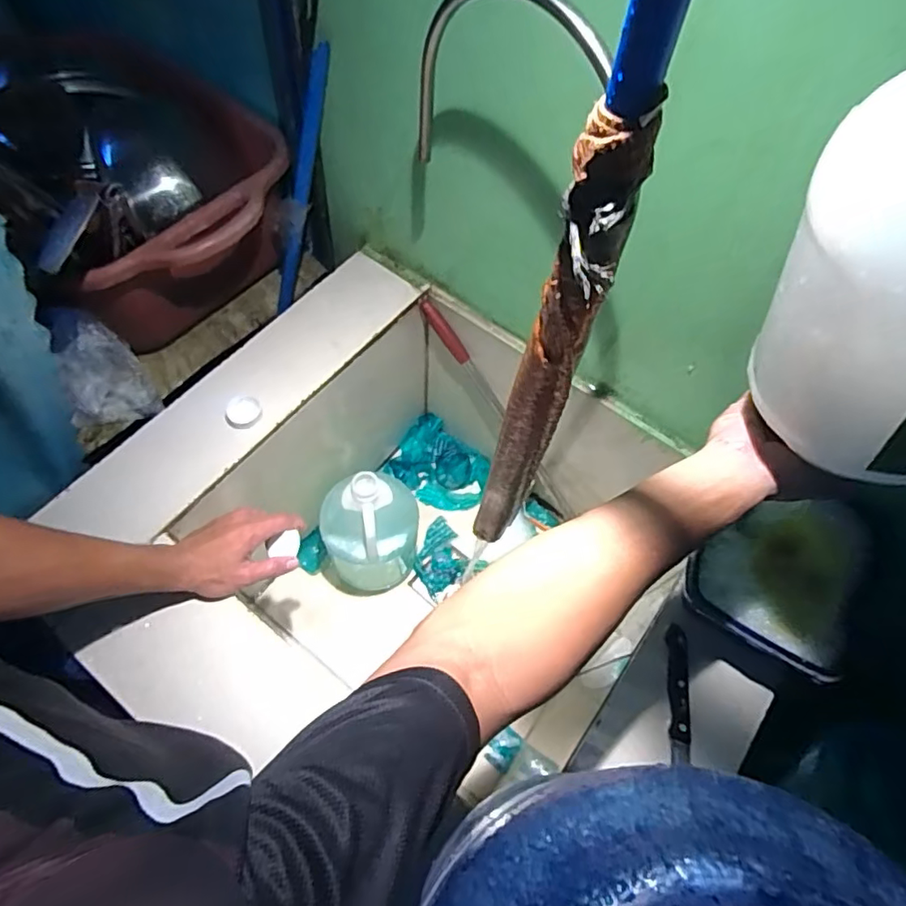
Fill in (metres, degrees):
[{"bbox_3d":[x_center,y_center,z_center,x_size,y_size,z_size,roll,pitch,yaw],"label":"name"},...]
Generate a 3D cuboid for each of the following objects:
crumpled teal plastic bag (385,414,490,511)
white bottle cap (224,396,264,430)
[{"bbox_3d":[-0.023,0.026,1.068,0.186,0.037,0.136,36,67,14],"label":"crumpled teal plastic bag"},{"bbox_3d":[-0.261,-0.050,0.701,0.043,0.009,0.043,1,64,-3],"label":"white bottle cap"}]

